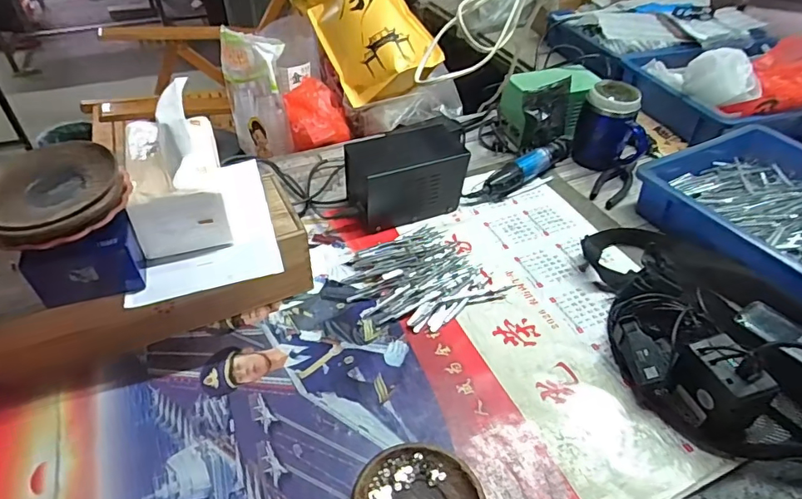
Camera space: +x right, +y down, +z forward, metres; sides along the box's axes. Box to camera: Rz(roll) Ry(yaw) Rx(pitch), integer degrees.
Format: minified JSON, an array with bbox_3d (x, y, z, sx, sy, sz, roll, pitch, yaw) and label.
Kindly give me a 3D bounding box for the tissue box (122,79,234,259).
[{"bbox_3d":[-0.246,-0.086,0.538,0.096,0.133,0.121,-16,46,-17],"label":"tissue box"}]

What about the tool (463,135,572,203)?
[{"bbox_3d":[0.203,-0.131,0.825,0.242,0.042,0.040,-30,52,-29],"label":"tool"}]

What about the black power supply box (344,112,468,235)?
[{"bbox_3d":[0.009,-0.113,0.733,0.169,0.112,0.082,-17,46,-18],"label":"black power supply box"}]

